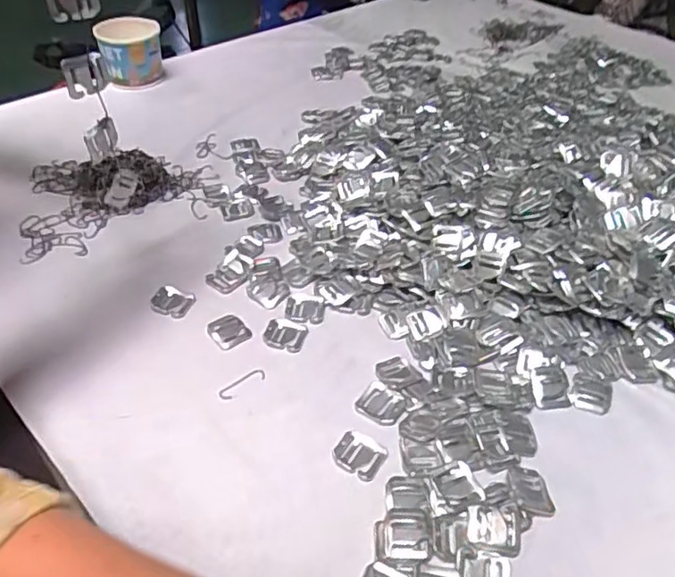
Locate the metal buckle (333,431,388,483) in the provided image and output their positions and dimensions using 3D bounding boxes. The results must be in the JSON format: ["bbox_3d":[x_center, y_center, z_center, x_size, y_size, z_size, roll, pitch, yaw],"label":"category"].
[{"bbox_3d":[0.017,0.123,0.455,0.035,0.005,0.033,22,46,21],"label":"metal buckle"}]

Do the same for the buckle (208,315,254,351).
[{"bbox_3d":[-0.096,0.039,0.546,0.029,0.008,0.033,-32,52,-31],"label":"buckle"}]

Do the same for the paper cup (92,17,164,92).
[{"bbox_3d":[-0.302,-0.341,0.897,0.087,0.082,0.092,1,43,-1],"label":"paper cup"}]

